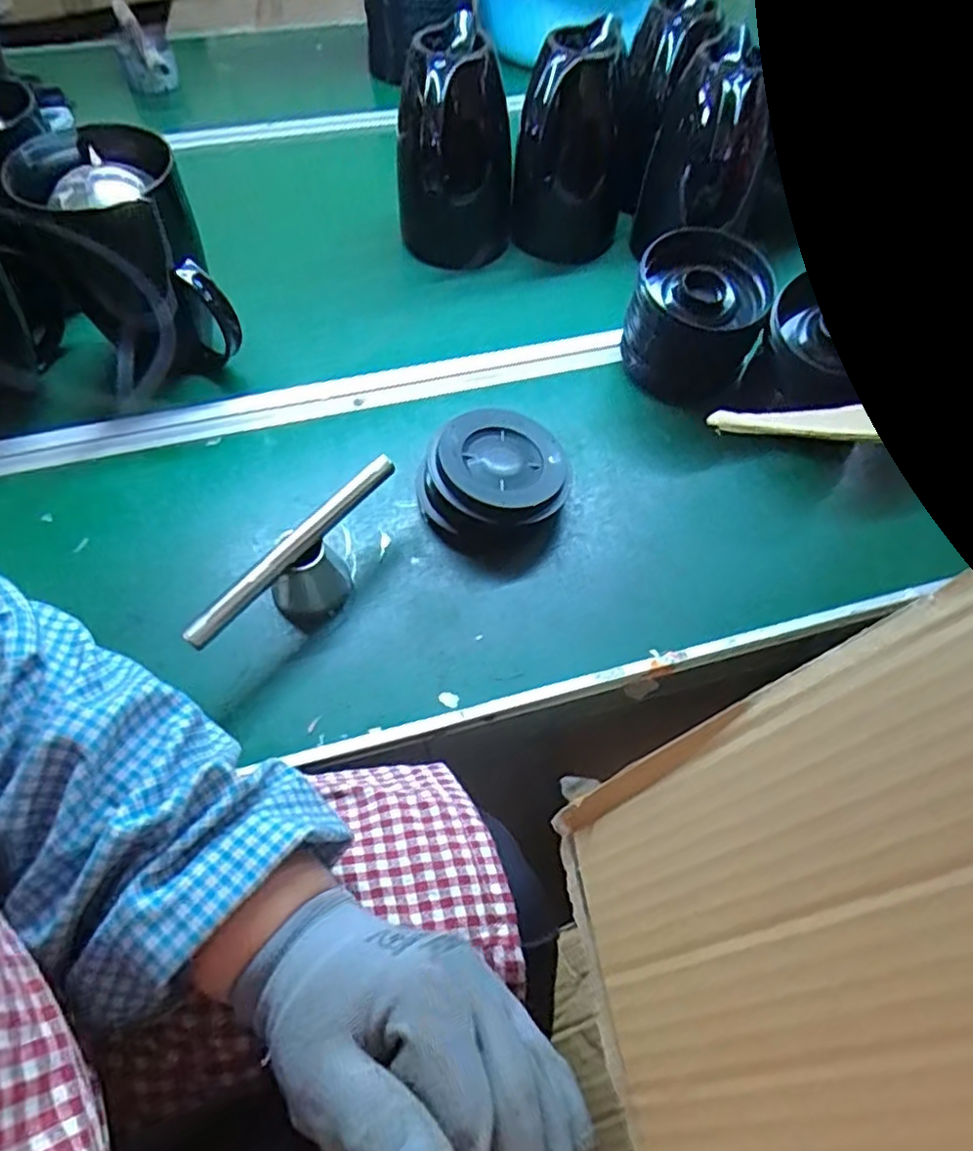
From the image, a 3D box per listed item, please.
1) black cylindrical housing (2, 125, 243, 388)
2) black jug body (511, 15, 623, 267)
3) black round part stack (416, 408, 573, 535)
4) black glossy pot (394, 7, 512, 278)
[{"bbox_3d":[-0.329,-0.286,0.649,0.134,0.210,0.147,1,56,-1],"label":"black cylindrical housing"},{"bbox_3d":[0.095,-0.471,0.771,0.118,0.212,0.132,13,59,6],"label":"black jug body"},{"bbox_3d":[0.012,-0.087,0.591,0.119,0.050,0.118,1,58,-2],"label":"black round part stack"},{"bbox_3d":[-0.039,-0.464,0.763,0.126,0.220,0.120,1,56,-1],"label":"black glossy pot"}]

